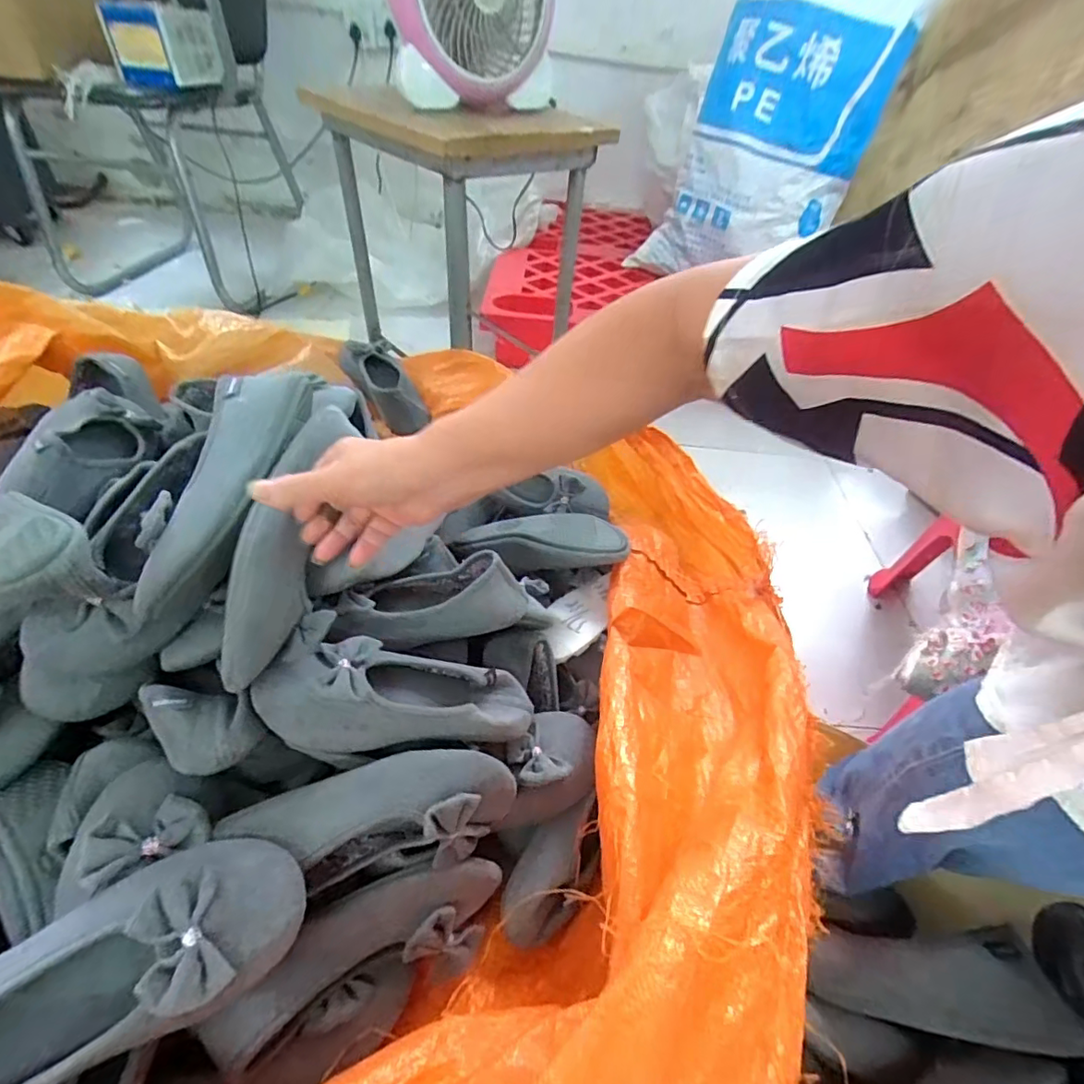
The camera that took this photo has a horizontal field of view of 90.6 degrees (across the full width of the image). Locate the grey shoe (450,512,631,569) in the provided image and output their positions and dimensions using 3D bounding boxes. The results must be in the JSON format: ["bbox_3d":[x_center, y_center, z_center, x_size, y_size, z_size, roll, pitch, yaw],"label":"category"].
[{"bbox_3d":[0.008,-0.004,0.716,0.212,0.053,0.083,1,44,15],"label":"grey shoe"}]

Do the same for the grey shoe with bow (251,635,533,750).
[{"bbox_3d":[-0.114,0.132,0.470,0.232,0.049,0.080,14,39,-31],"label":"grey shoe with bow"}]

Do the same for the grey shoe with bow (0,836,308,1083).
[{"bbox_3d":[-0.272,0.264,0.323,0.234,0.063,0.098,-20,51,-24],"label":"grey shoe with bow"}]

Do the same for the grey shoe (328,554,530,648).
[{"bbox_3d":[-0.113,0.062,0.550,0.209,0.070,0.076,-9,48,-16],"label":"grey shoe"}]

